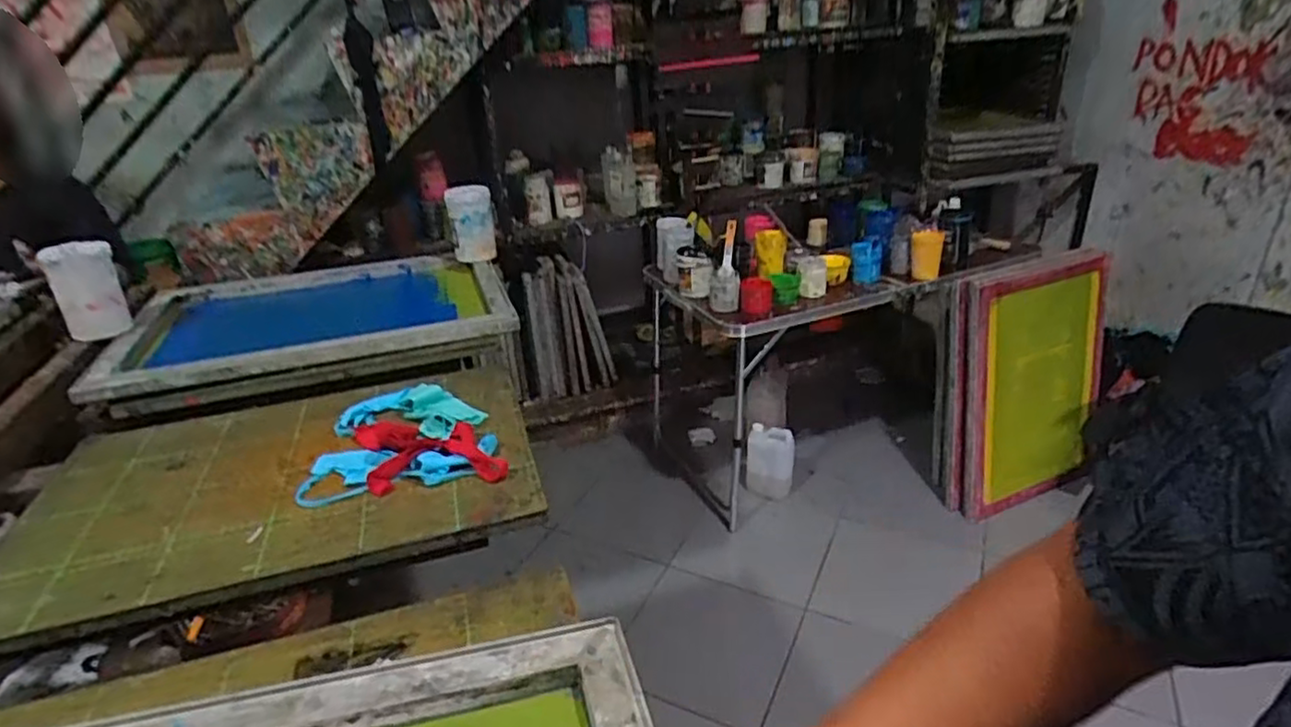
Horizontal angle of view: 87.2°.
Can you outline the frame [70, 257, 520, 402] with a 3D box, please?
[{"bbox_3d":[-0.625,-0.111,1.313,0.660,0.046,0.505,-13,26,-18],"label":"frame"}]

